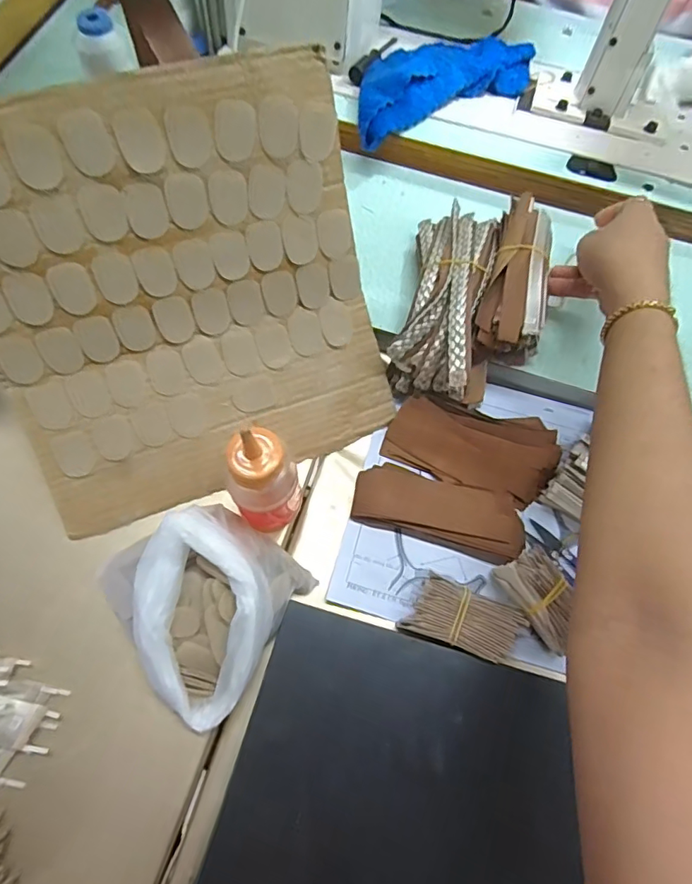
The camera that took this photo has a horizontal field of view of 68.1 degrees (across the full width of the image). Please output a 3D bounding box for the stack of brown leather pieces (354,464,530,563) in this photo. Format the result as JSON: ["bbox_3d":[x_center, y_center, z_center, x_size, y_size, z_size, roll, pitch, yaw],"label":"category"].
[{"bbox_3d":[0.074,0.056,0.406,0.133,0.016,0.053,14,69,3],"label":"stack of brown leather pieces"}]

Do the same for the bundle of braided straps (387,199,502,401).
[{"bbox_3d":[0.087,-0.123,0.433,0.076,0.054,0.173,13,69,2],"label":"bundle of braided straps"}]

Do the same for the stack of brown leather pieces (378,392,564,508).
[{"bbox_3d":[0.104,0.003,0.426,0.136,0.018,0.063,16,94,6],"label":"stack of brown leather pieces"}]

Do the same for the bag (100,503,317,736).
[{"bbox_3d":[-0.109,0.108,0.360,0.134,0.054,0.126,36,72,10],"label":"bag"}]

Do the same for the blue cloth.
[{"bbox_3d":[0.096,-0.383,0.525,0.247,0.040,0.096,-33,74,-14],"label":"blue cloth"}]

